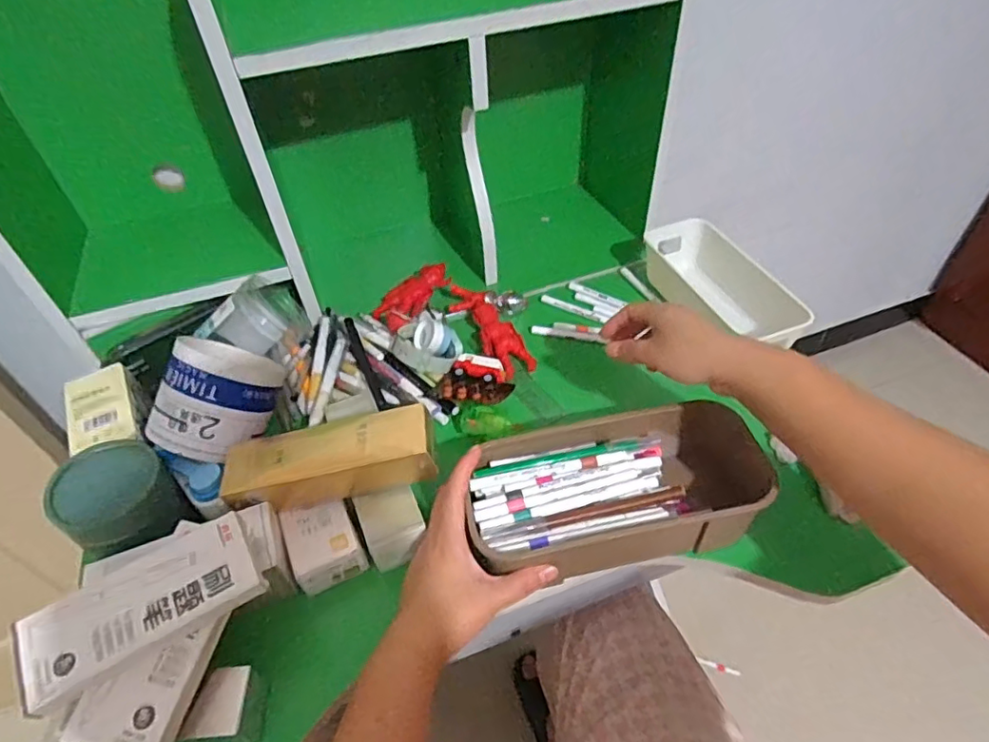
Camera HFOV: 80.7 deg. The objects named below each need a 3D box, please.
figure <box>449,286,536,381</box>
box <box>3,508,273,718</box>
[{"bbox_3d":[-0.004,-0.051,0.678,0.046,0.028,0.141,-24,50,-18],"label":"figure"},{"bbox_3d":[-0.241,0.162,0.400,0.150,0.024,0.066,-27,51,-20],"label":"box"}]

